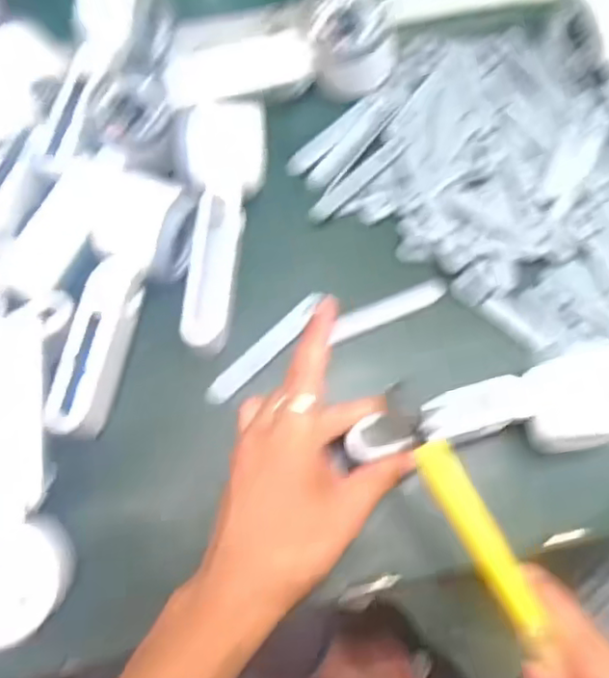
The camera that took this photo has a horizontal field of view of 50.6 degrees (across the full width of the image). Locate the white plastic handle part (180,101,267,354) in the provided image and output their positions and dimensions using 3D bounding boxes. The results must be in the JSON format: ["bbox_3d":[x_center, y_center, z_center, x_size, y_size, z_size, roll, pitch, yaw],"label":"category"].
[{"bbox_3d":[-0.050,-0.073,0.411,0.049,0.035,0.160,-1,69,-2],"label":"white plastic handle part"}]

